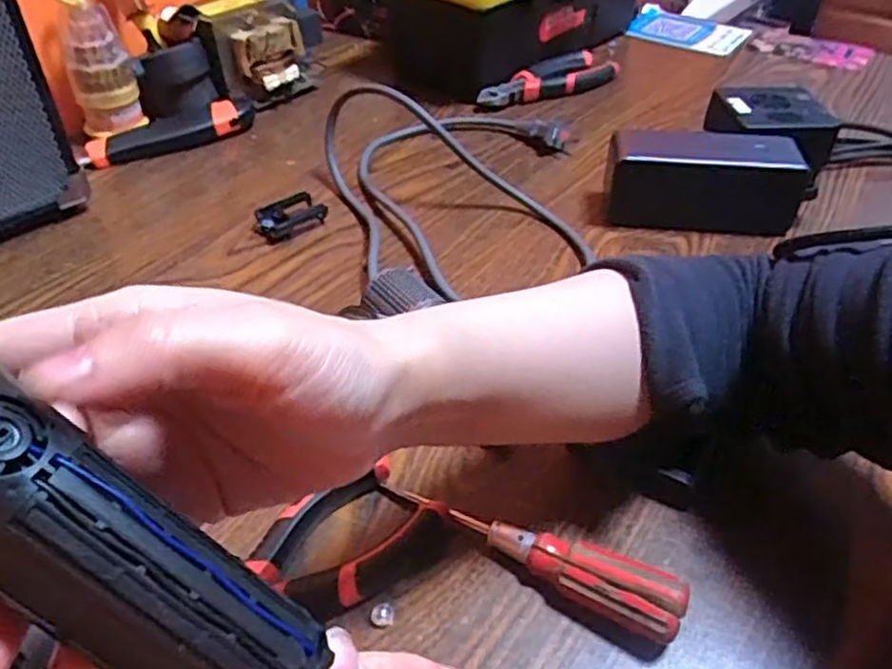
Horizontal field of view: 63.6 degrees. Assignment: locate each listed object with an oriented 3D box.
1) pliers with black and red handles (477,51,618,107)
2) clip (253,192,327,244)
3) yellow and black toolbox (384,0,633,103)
[{"bbox_3d":[0.095,-0.237,0.673,0.147,0.024,0.037,-20,45,-21],"label":"pliers with black and red handles"},{"bbox_3d":[-0.112,-0.085,0.520,0.032,0.018,0.048,34,50,31],"label":"clip"},{"bbox_3d":[0.076,-0.336,0.703,0.284,0.138,0.130,-28,49,-28],"label":"yellow and black toolbox"}]

